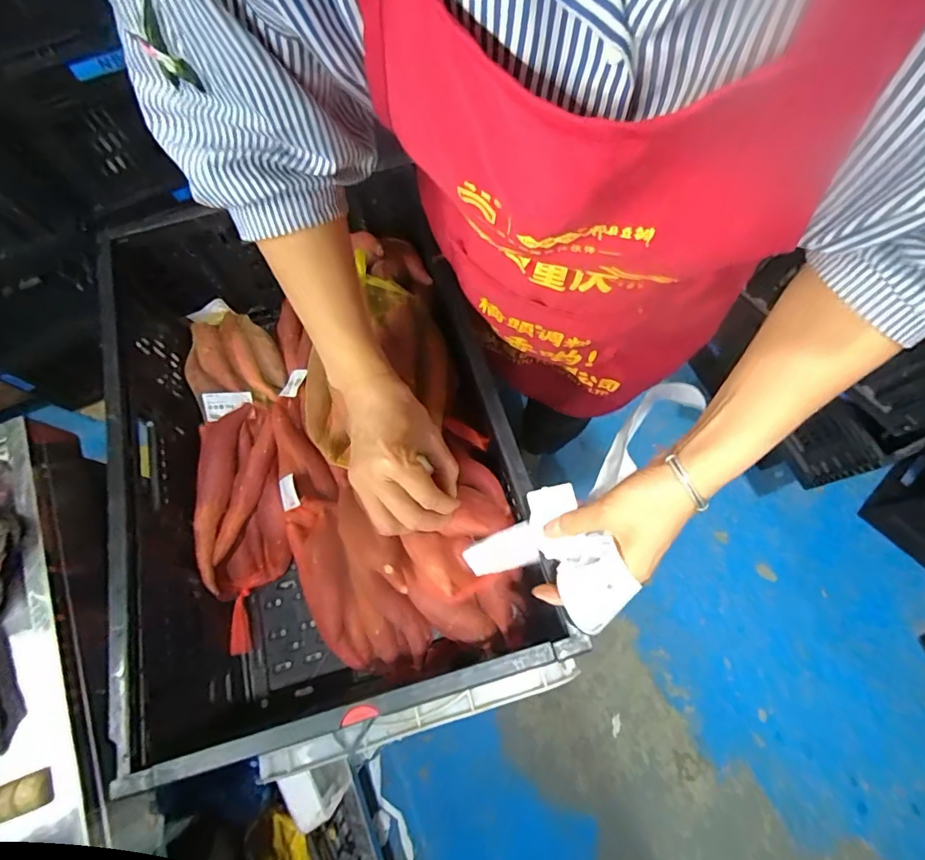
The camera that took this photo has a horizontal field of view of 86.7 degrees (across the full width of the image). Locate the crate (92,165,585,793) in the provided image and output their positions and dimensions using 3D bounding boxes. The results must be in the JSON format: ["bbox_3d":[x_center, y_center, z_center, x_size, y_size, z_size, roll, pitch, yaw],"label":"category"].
[{"bbox_3d":[-0.180,0.009,0.590,0.424,0.237,0.592,-14,73,-3],"label":"crate"}]

